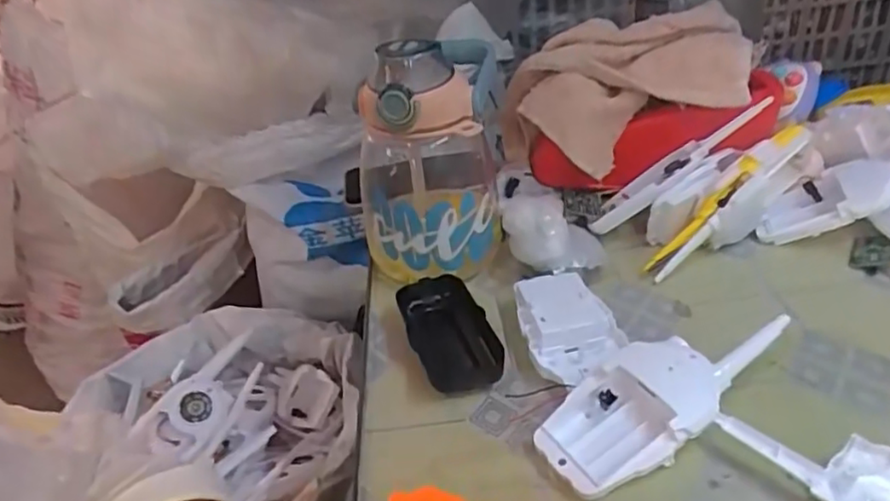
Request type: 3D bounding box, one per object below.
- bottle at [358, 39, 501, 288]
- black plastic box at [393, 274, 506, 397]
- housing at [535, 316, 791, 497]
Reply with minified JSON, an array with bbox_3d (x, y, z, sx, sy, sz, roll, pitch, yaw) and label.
[{"bbox_3d":[-0.015,-0.079,0.510,0.111,0.175,0.136,-3,32,4],"label":"bottle"},{"bbox_3d":[0.006,0.058,0.447,0.054,0.023,0.110,-15,33,-14],"label":"black plastic box"},{"bbox_3d":[0.125,0.079,0.359,0.154,0.023,0.060,-30,36,-7],"label":"housing"}]

